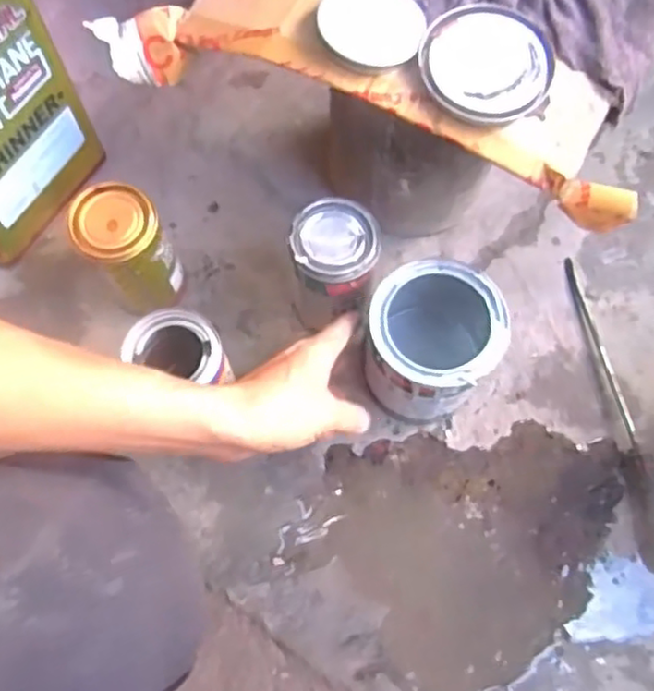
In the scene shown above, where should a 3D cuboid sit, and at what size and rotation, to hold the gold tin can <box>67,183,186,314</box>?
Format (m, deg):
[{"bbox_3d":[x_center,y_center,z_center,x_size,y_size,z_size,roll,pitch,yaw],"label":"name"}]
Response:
[{"bbox_3d":[-0.170,-0.077,0.612,0.065,0.135,0.079,-34,75,-10],"label":"gold tin can"}]

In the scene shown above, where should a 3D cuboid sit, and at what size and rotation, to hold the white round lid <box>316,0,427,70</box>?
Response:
[{"bbox_3d":[0.033,-0.235,0.495,0.075,0.016,0.084,12,72,4],"label":"white round lid"}]

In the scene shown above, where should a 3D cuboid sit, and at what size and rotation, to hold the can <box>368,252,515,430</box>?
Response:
[{"bbox_3d":[0.085,-0.002,0.566,0.099,0.117,0.106,0,73,0],"label":"can"}]

